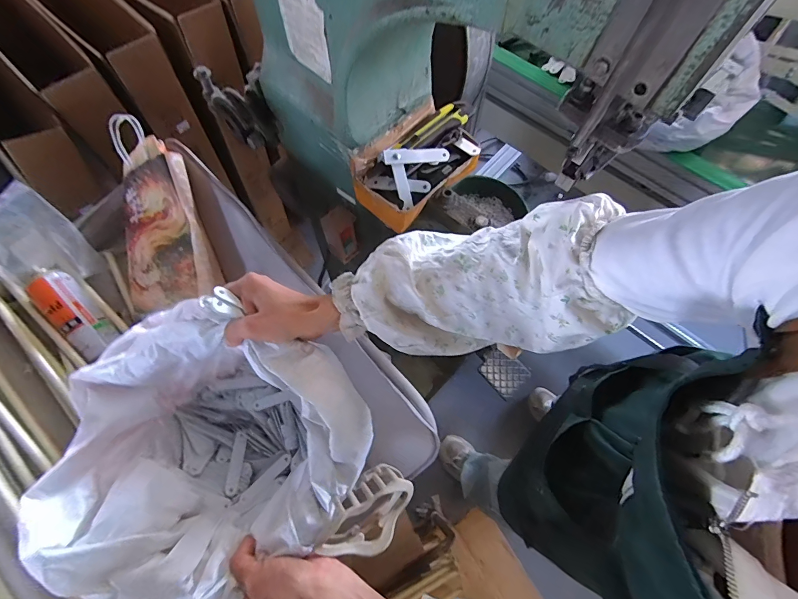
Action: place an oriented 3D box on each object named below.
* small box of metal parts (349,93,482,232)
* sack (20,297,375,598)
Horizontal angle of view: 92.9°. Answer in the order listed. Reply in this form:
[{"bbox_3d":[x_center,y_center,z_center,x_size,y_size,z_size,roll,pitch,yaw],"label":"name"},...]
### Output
[{"bbox_3d":[0.039,-0.206,0.567,0.115,0.073,0.210,42,73,15],"label":"small box of metal parts"},{"bbox_3d":[-0.222,0.183,0.459,0.347,0.255,0.264,15,68,6],"label":"sack"}]

